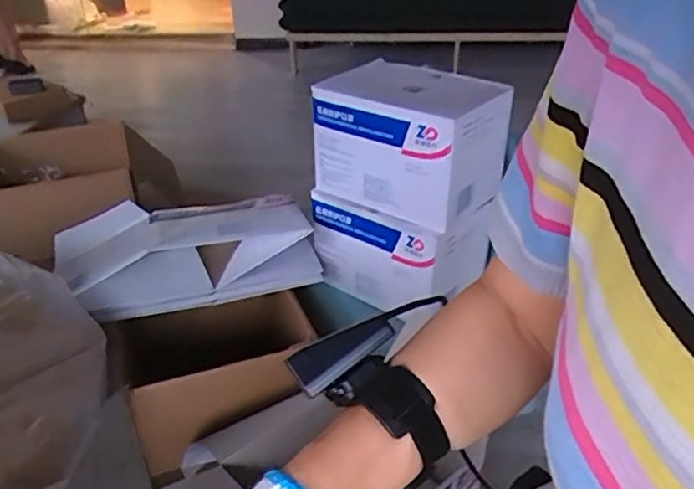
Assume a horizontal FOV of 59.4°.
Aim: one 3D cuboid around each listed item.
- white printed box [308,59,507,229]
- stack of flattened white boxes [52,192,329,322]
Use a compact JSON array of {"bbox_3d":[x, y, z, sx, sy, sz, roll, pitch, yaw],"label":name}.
[{"bbox_3d":[0.101,-0.175,0.997,0.266,0.176,0.192,20,37,32],"label":"white printed box"},{"bbox_3d":[-0.293,-0.008,1.067,0.417,0.105,0.271,-12,32,-17],"label":"stack of flattened white boxes"}]

